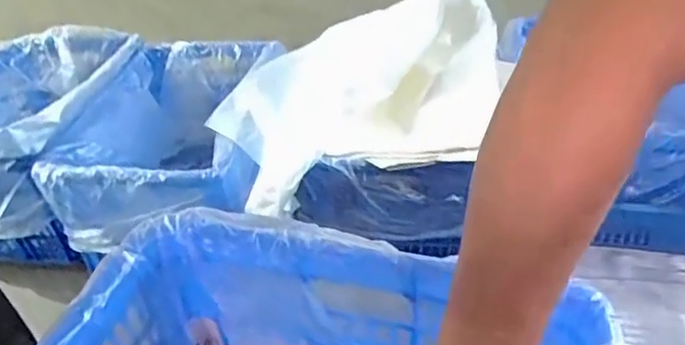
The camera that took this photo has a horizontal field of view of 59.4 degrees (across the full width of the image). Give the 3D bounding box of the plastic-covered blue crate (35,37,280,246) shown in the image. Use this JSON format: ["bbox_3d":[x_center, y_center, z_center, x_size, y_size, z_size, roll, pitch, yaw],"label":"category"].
[{"bbox_3d":[-0.317,-0.063,1.202,0.363,0.235,0.510,-1,36,6],"label":"plastic-covered blue crate"}]

